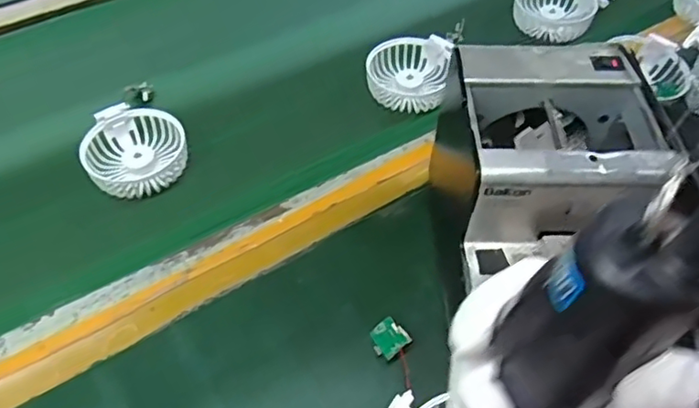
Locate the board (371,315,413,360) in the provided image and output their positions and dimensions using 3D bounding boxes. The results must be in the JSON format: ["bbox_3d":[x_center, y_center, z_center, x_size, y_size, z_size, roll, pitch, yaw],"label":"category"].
[{"bbox_3d":[0.028,0.097,0.436,0.023,0.013,0.028,-28,56,-19],"label":"board"}]

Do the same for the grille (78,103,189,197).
[{"bbox_3d":[-0.195,-0.050,0.547,0.087,0.033,0.085,-30,58,-22],"label":"grille"}]

